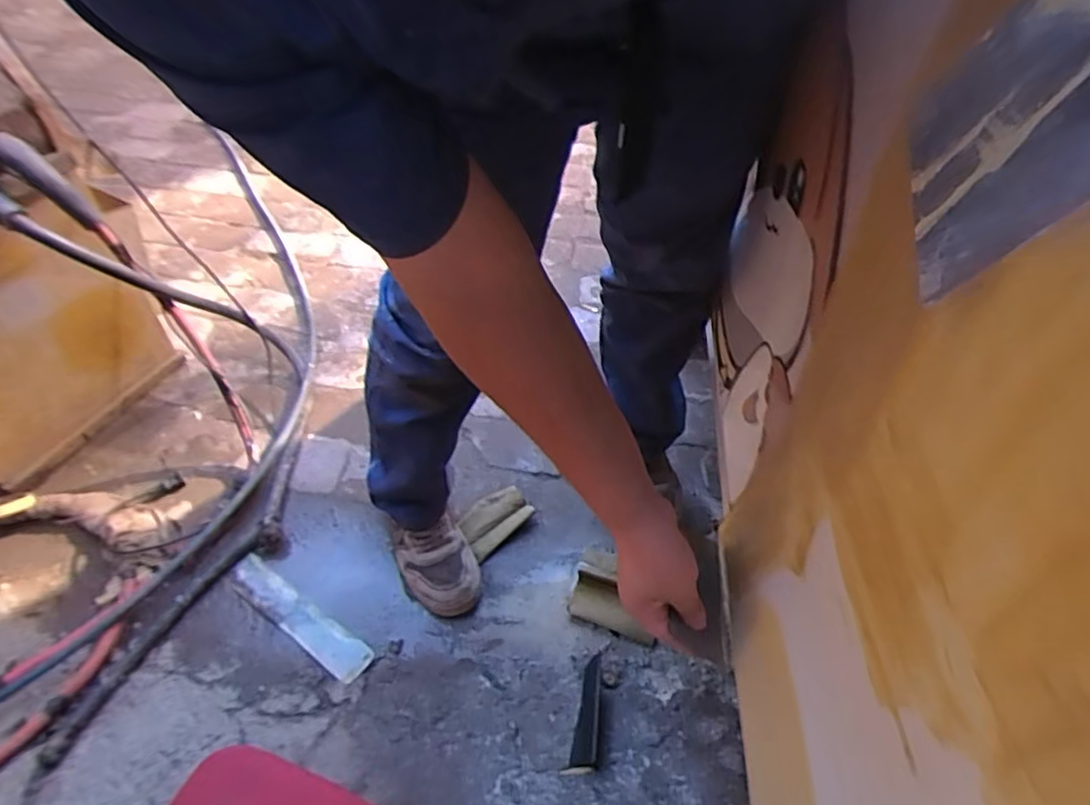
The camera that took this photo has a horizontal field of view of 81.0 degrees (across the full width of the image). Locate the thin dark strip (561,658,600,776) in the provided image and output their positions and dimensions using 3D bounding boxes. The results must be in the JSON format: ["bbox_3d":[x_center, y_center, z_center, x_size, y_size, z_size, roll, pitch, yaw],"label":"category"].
[{"bbox_3d":[0.059,0.409,0.841,0.036,0.033,0.151,11,49,11],"label":"thin dark strip"}]

